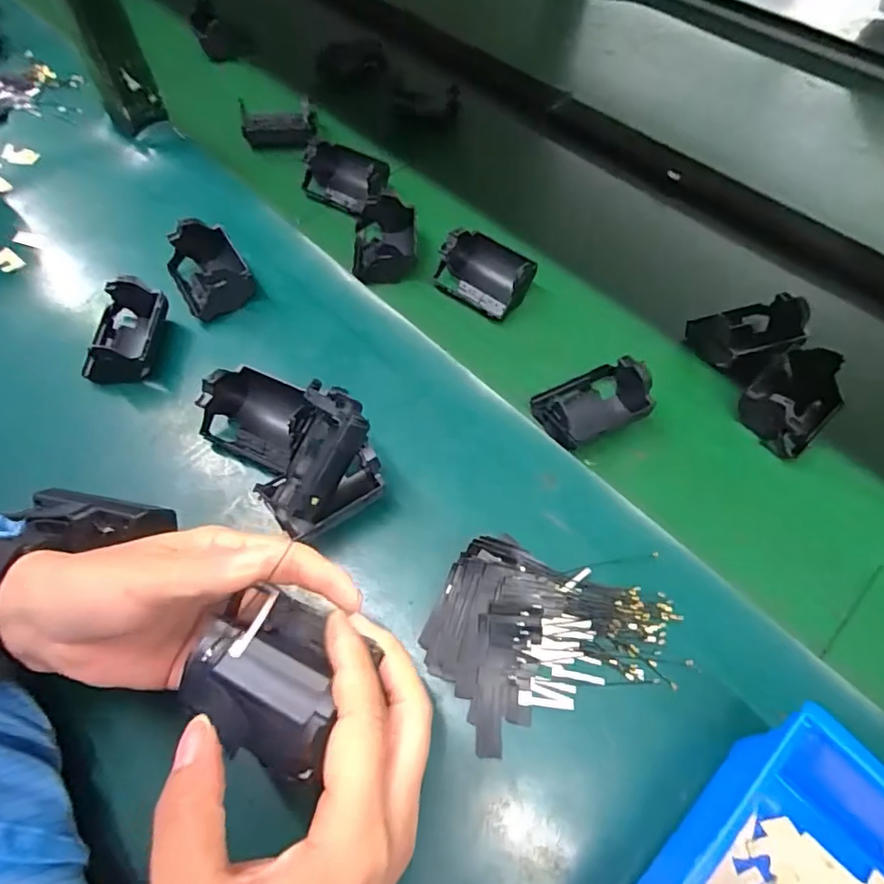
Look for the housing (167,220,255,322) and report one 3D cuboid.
[{"bbox_3d":[-0.180,-0.132,0.431,0.052,0.039,0.073,-30,64,-16],"label":"housing"}]

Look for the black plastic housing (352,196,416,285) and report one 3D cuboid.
[{"bbox_3d":[-0.050,-0.174,0.468,0.053,0.028,0.073,-1,60,0],"label":"black plastic housing"}]

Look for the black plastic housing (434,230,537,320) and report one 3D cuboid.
[{"bbox_3d":[0.034,-0.139,0.446,0.077,0.032,0.051,34,65,18],"label":"black plastic housing"}]

